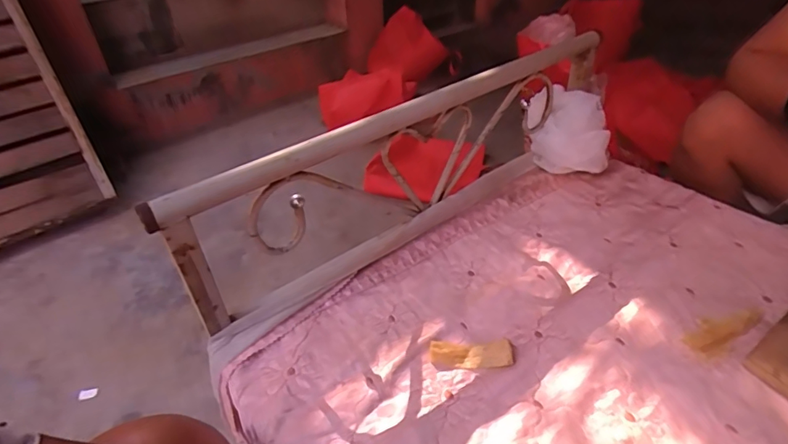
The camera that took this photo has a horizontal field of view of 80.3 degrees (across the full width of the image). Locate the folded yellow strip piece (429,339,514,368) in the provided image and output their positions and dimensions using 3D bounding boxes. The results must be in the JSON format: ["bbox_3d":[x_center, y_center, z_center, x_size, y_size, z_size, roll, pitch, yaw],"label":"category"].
[{"bbox_3d":[0.095,0.163,0.577,0.099,0.009,0.031,-4,55,9],"label":"folded yellow strip piece"}]

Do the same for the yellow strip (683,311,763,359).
[{"bbox_3d":[0.413,0.134,0.587,0.111,0.012,0.041,-23,42,-23],"label":"yellow strip"}]

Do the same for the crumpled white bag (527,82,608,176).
[{"bbox_3d":[0.317,-0.162,0.854,0.149,0.131,0.067,18,43,25],"label":"crumpled white bag"}]

